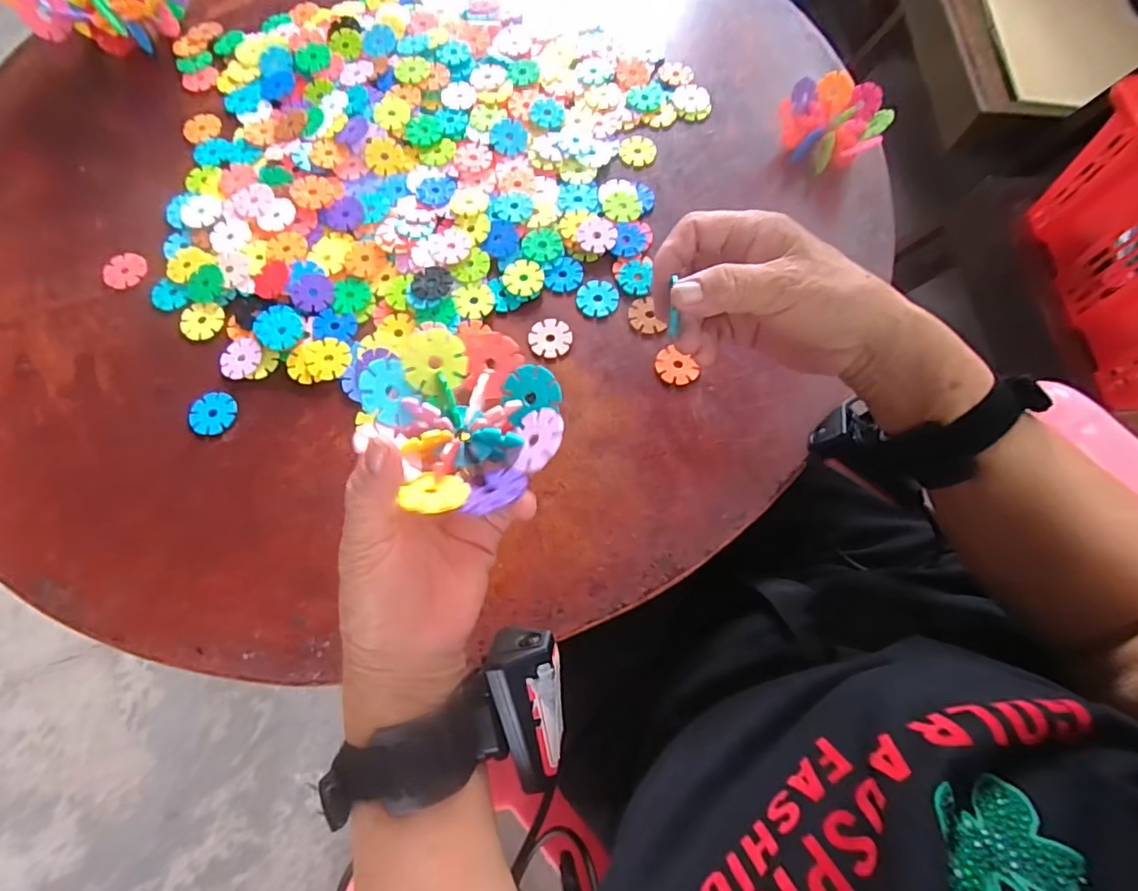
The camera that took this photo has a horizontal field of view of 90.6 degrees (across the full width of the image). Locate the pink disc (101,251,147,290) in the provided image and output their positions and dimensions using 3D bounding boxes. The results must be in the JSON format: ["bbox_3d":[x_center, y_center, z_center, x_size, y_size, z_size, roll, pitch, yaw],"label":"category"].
[{"bbox_3d":[-0.355,-0.140,0.450,0.032,0.004,0.033,17,72,7],"label":"pink disc"}]

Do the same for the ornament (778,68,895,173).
[{"bbox_3d":[0.222,-0.270,0.473,0.079,0.039,0.071,38,76,13],"label":"ornament"}]

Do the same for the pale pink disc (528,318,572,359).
[{"bbox_3d":[-0.014,-0.081,0.426,0.032,0.004,0.031,0,71,1],"label":"pale pink disc"}]

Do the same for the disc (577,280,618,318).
[{"bbox_3d":[0.022,-0.114,0.433,0.032,0.004,0.031,0,71,1],"label":"disc"}]

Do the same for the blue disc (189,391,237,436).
[{"bbox_3d":[-0.256,-0.023,0.404,0.030,0.005,0.033,0,71,1],"label":"blue disc"}]

